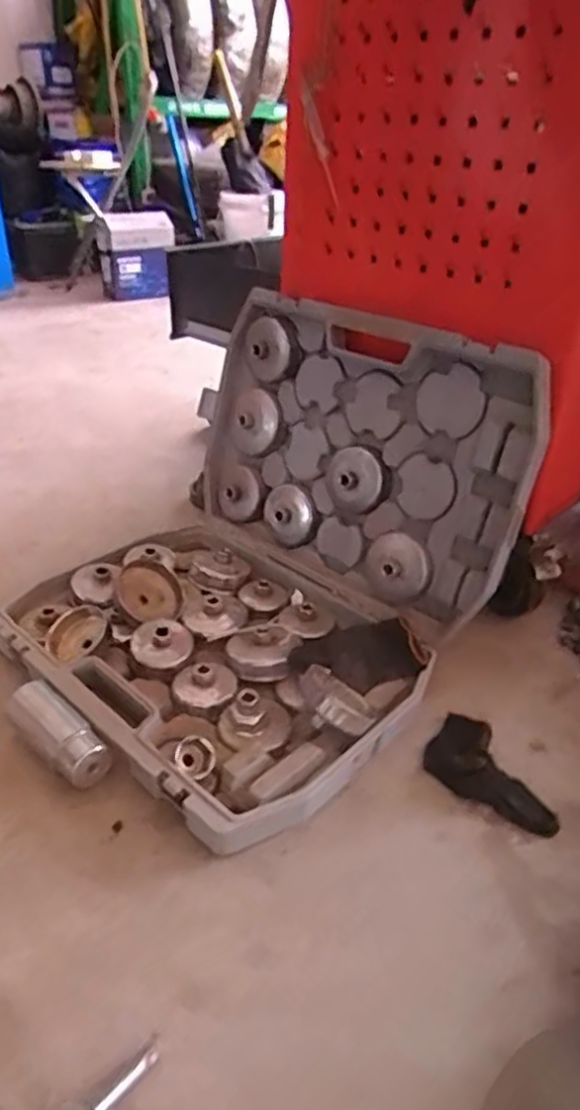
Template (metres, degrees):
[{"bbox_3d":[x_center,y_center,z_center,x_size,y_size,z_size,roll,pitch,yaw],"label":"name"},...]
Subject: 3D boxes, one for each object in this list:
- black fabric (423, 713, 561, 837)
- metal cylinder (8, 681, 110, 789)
[{"bbox_3d":[0.218,0.234,0.726,0.147,0.036,0.081,25,39,30],"label":"black fabric"},{"bbox_3d":[-0.252,0.197,0.736,0.152,0.050,0.051,29,41,34],"label":"metal cylinder"}]

